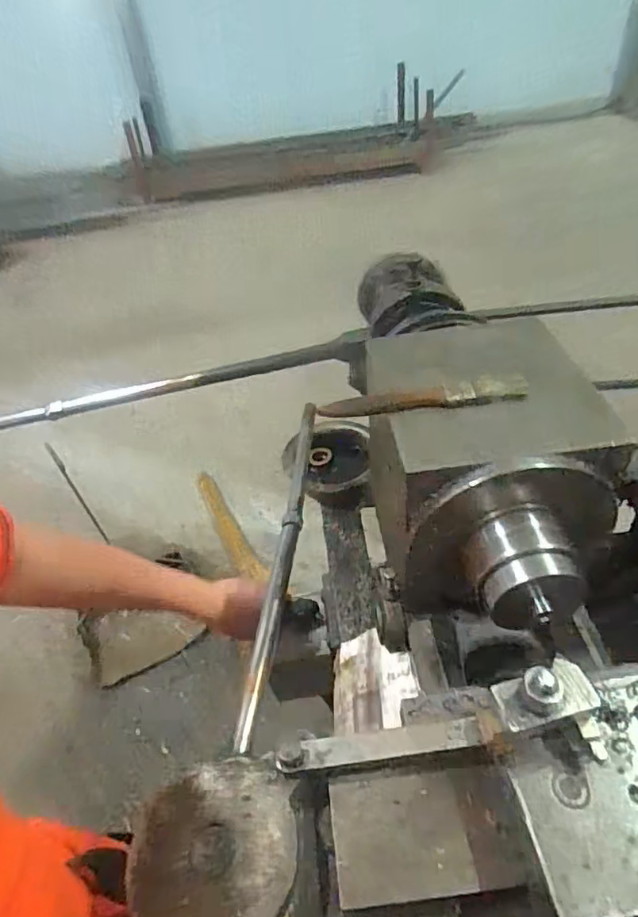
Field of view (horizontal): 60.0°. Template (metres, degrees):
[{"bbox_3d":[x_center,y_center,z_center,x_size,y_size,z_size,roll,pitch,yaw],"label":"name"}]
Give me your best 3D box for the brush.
[{"bbox_3d":[0.077,-0.046,0.413,0.153,0.014,0.020,-5,43,2],"label":"brush"}]

